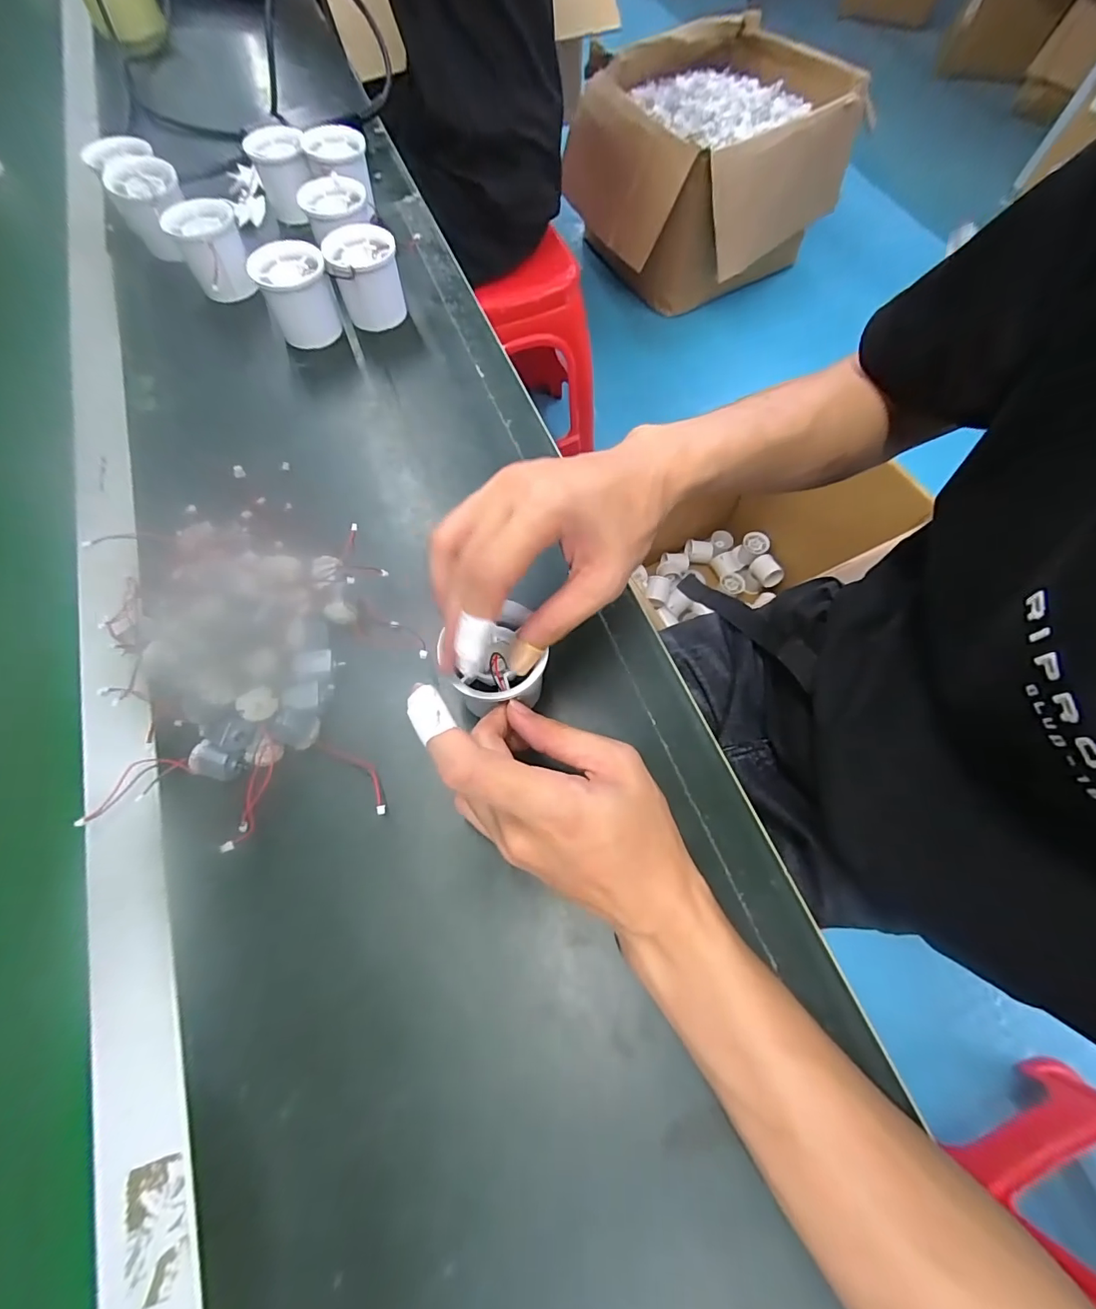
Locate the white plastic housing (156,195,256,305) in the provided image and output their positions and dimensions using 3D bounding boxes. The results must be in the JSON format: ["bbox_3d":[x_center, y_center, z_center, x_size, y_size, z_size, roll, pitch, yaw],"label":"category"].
[{"bbox_3d":[-0.284,-0.347,0.416,0.058,0.047,0.063,-34,71,-14],"label":"white plastic housing"}]

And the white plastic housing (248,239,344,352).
[{"bbox_3d":[-0.203,-0.292,0.397,0.055,0.051,0.061,-29,70,-12],"label":"white plastic housing"}]

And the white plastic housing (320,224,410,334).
[{"bbox_3d":[-0.153,-0.316,0.410,0.056,0.051,0.060,-20,68,-8],"label":"white plastic housing"}]

